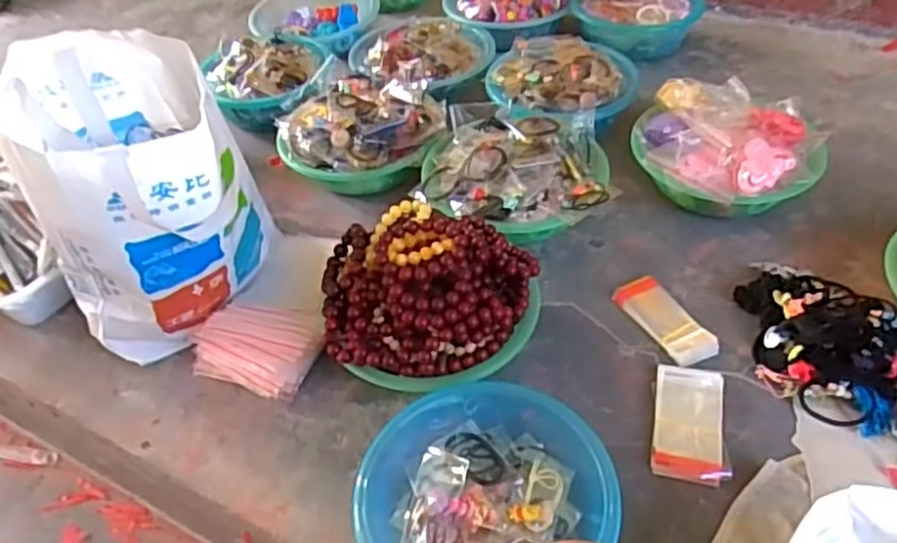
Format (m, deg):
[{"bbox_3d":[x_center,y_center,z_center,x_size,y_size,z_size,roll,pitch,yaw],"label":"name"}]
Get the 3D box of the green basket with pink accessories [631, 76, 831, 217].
[{"bbox_3d":[0.374,-0.165,0.953,0.237,0.111,0.238,16,49,19],"label":"green basket with pink accessories"}]

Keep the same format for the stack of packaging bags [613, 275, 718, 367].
[{"bbox_3d":[0.247,0.056,0.810,0.056,0.017,0.128,-24,48,-17],"label":"stack of packaging bags"}]

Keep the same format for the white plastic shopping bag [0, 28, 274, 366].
[{"bbox_3d":[-0.326,-0.075,0.773,0.220,0.288,0.232,-17,46,-12],"label":"white plastic shopping bag"}]

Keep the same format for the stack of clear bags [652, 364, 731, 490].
[{"bbox_3d":[0.244,0.154,0.714,0.070,0.020,0.131,8,47,13],"label":"stack of clear bags"}]

